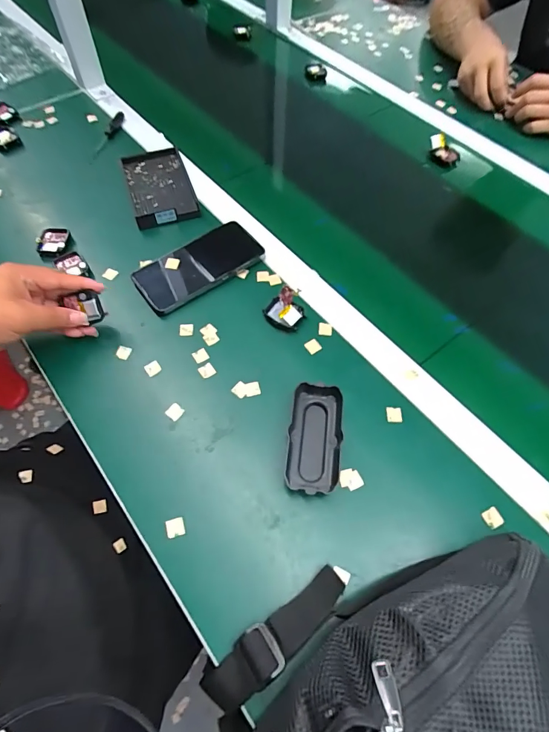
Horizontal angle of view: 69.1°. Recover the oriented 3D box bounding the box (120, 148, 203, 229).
[{"bbox_3d":[-0.169,-0.265,0.587,0.089,0.025,0.143,-17,61,-11],"label":"box"}]

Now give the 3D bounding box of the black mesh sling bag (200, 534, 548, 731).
[{"bbox_3d":[0.100,0.229,0.280,0.272,0.089,0.172,-17,61,-11],"label":"black mesh sling bag"}]

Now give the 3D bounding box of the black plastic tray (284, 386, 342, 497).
[{"bbox_3d":[0.041,0.072,0.400,0.051,0.024,0.105,8,60,4],"label":"black plastic tray"}]

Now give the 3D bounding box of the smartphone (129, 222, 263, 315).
[{"bbox_3d":[-0.098,-0.131,0.517,0.161,0.011,0.080,-36,68,-16],"label":"smartphone"}]

